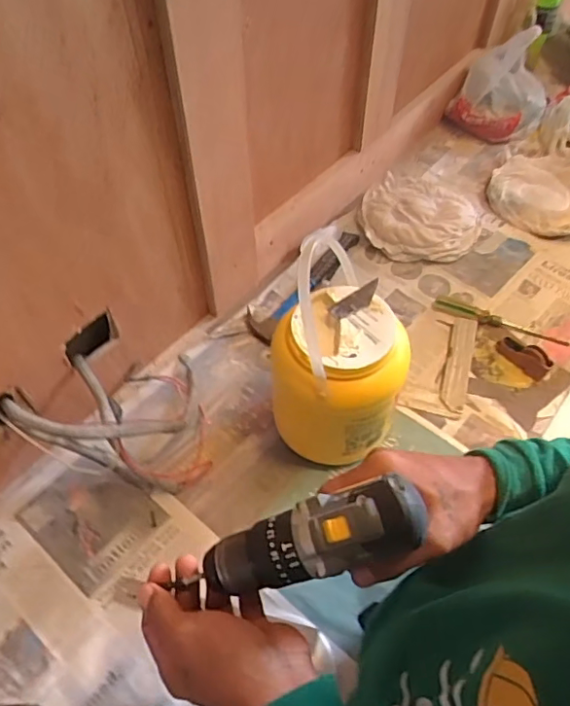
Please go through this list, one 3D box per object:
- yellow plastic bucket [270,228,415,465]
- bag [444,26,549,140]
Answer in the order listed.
[{"bbox_3d":[0.060,0.015,0.657,0.156,0.263,0.149,-1,53,1],"label":"yellow plastic bucket"},{"bbox_3d":[0.402,-0.499,1.016,0.170,0.152,0.117,22,57,17],"label":"bag"}]

